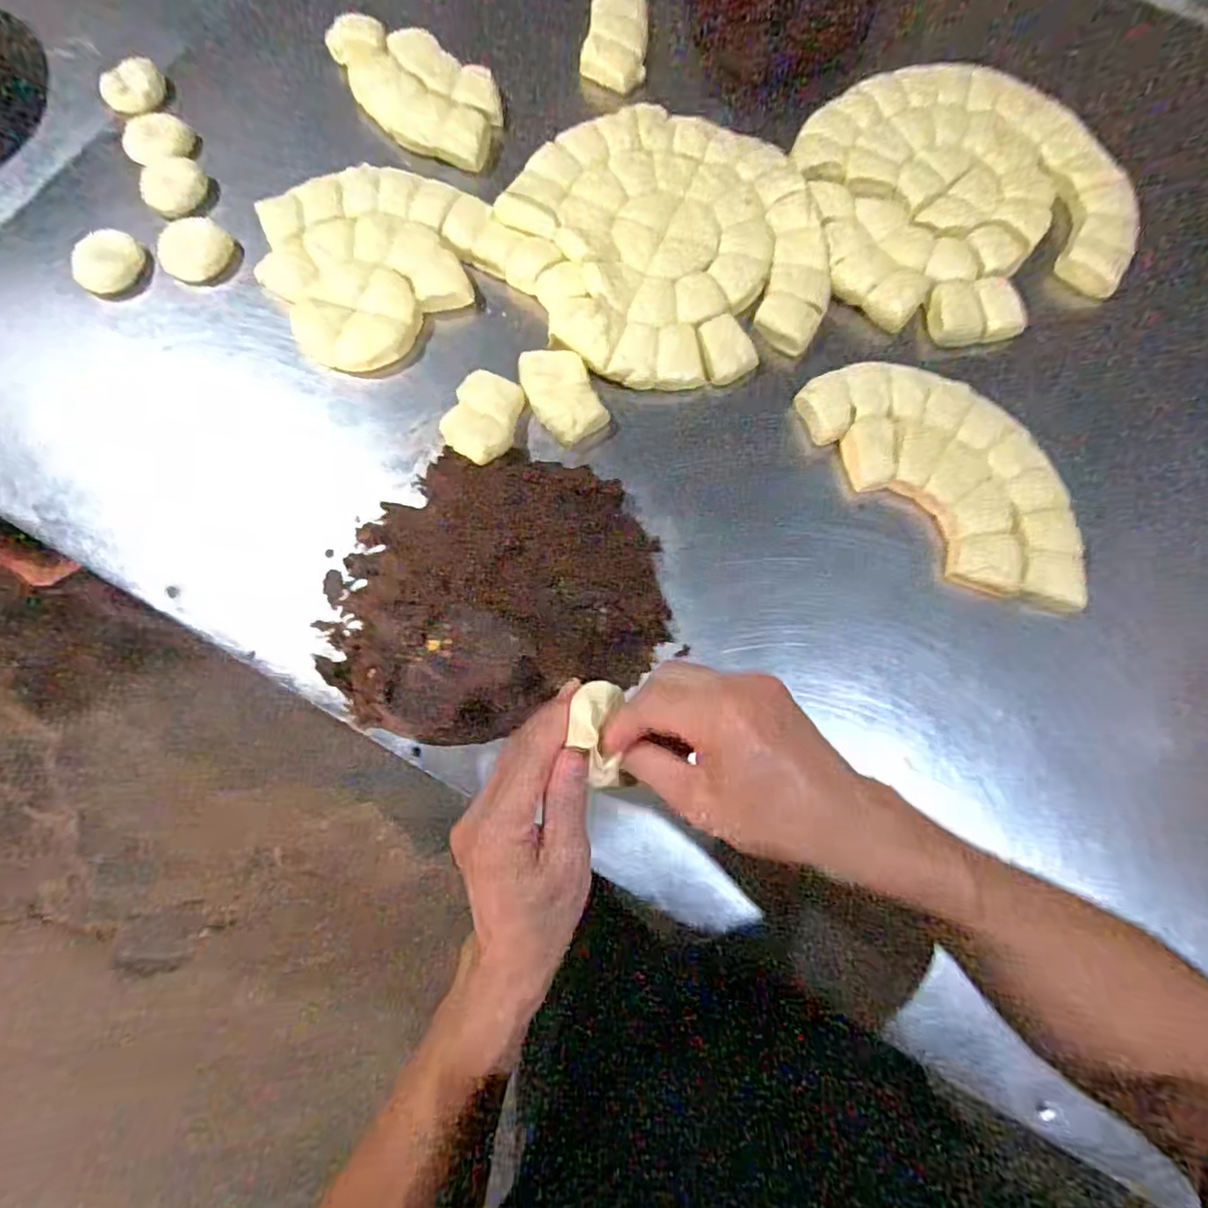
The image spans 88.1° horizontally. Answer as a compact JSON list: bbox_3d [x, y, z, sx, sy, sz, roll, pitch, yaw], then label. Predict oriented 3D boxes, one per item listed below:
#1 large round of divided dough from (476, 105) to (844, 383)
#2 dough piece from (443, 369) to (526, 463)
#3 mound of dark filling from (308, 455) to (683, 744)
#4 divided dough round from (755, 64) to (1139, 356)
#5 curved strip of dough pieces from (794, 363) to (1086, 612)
[{"bbox_3d":[0.064,-0.374,0.636,0.307,0.023,0.328,0,79,-1],"label":"large round of divided dough"},{"bbox_3d":[-0.113,-0.173,0.586,0.066,0.027,0.088,21,79,3],"label":"dough piece"},{"bbox_3d":[-0.096,-0.014,0.546,0.291,0.050,0.242,-8,79,-3],"label":"mound of dark filling"},{"bbox_3d":[0.348,-0.433,0.662,0.394,0.027,0.340,-5,79,-2],"label":"divided dough round"},{"bbox_3d":[0.330,-0.125,0.589,0.137,0.031,0.297,-40,82,-8],"label":"curved strip of dough pieces"}]

